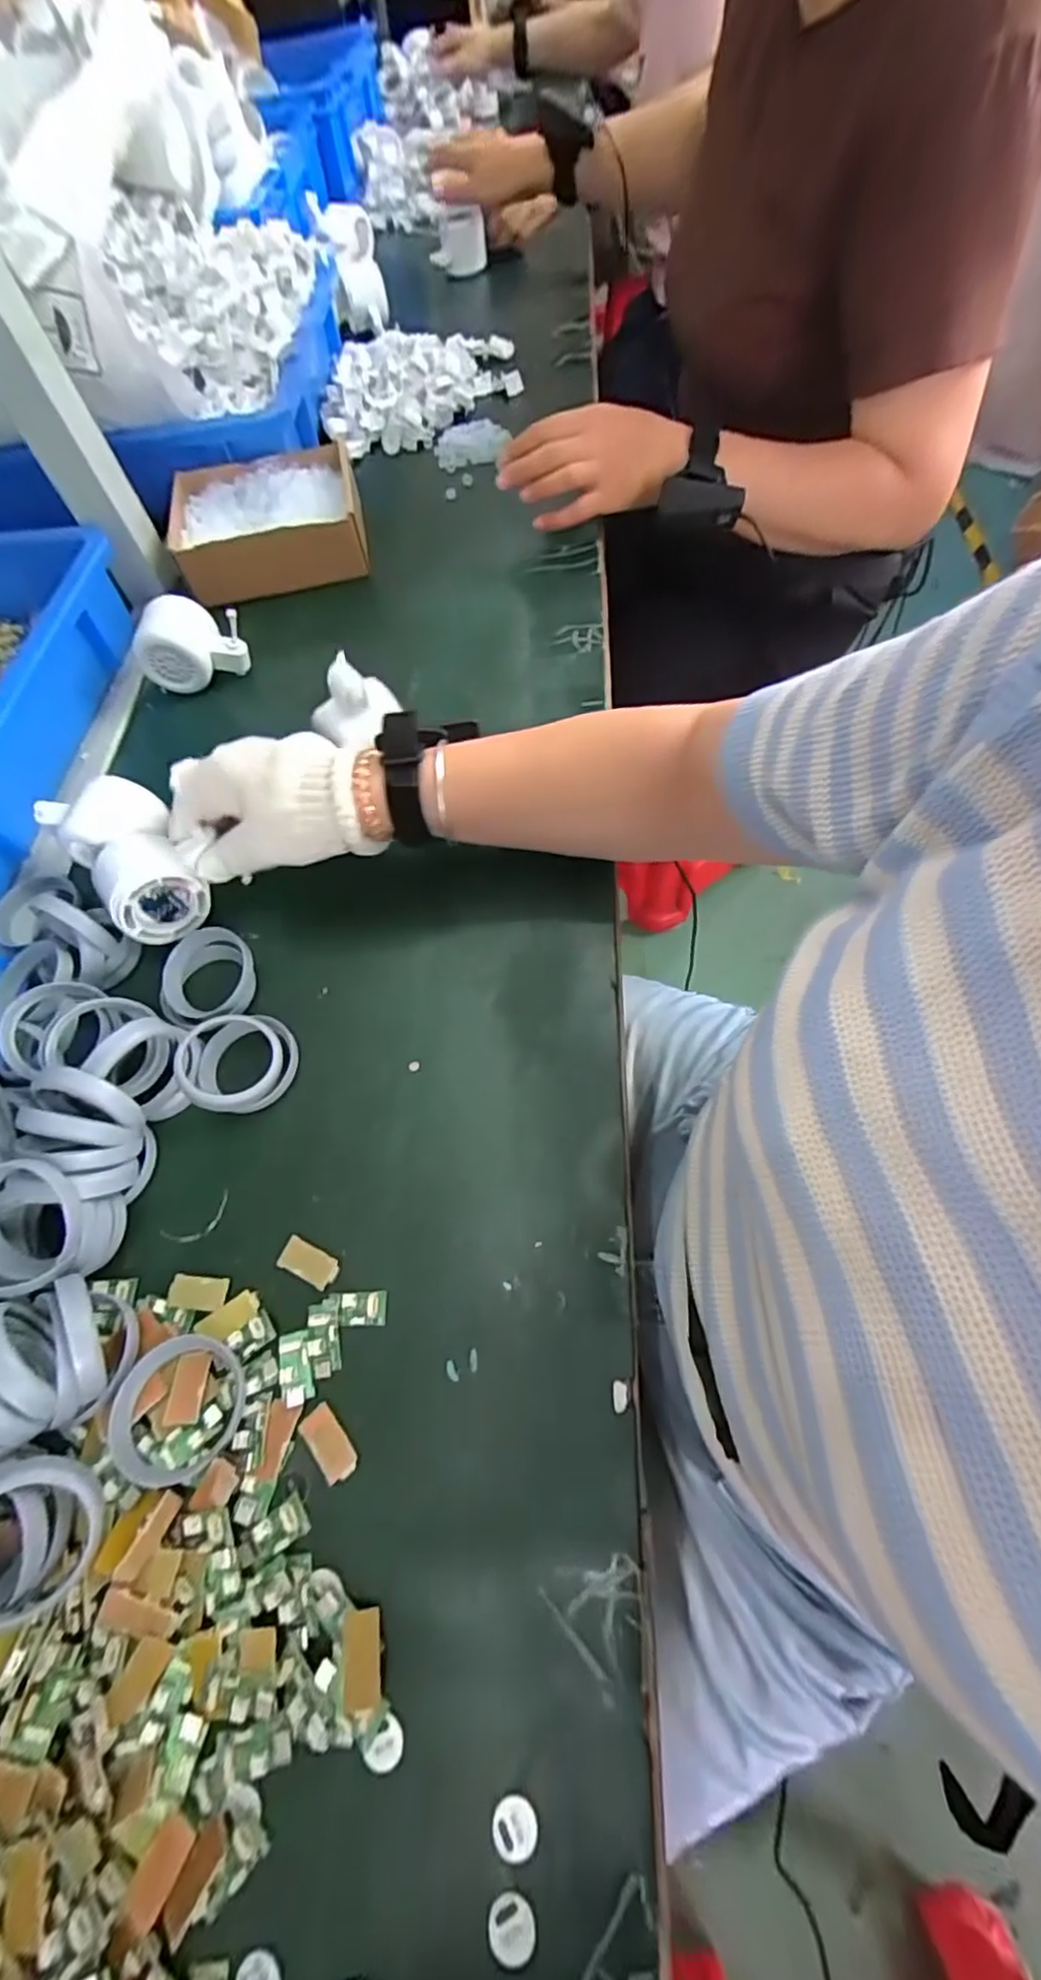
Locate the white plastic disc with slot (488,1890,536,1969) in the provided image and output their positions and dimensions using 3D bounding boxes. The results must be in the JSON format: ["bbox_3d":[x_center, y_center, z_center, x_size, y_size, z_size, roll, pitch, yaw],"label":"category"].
[{"bbox_3d":[-0.003,0.346,0.235,0.017,0.005,0.016,-2,64,4],"label":"white plastic disc with slot"}]

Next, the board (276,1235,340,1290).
[{"bbox_3d":[-0.114,0.147,0.343,0.033,0.004,0.017,20,67,14],"label":"board"}]

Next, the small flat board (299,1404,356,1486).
[{"bbox_3d":[-0.091,0.216,0.304,0.016,0.004,0.033,-38,58,-20],"label":"small flat board"}]

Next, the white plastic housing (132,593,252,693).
[{"bbox_3d":[-0.279,-0.291,0.539,0.088,0.057,0.047,-32,65,-9],"label":"white plastic housing"}]

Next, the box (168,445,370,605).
[{"bbox_3d":[-0.241,-0.442,0.612,0.175,0.055,0.143,-13,63,-2],"label":"box"}]

